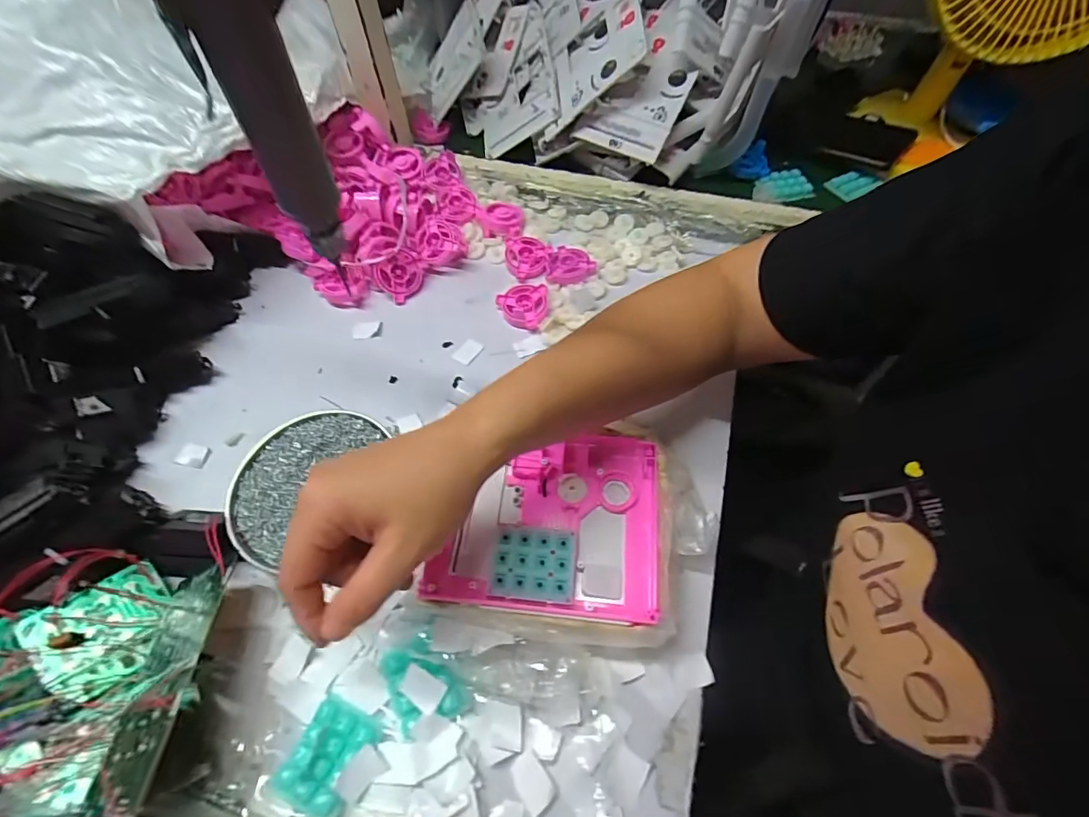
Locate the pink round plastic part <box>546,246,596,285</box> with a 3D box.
[{"bbox_3d":[0.030,-0.158,0.512,0.050,0.014,0.051,0,60,1],"label":"pink round plastic part"}]

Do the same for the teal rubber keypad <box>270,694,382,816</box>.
[{"bbox_3d":[-0.139,0.222,0.298,0.046,0.013,0.056,21,63,13],"label":"teal rubber keypad"}]

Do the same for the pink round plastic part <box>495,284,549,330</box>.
[{"bbox_3d":[-0.023,-0.106,0.487,0.053,0.016,0.047,0,60,1],"label":"pink round plastic part"}]

